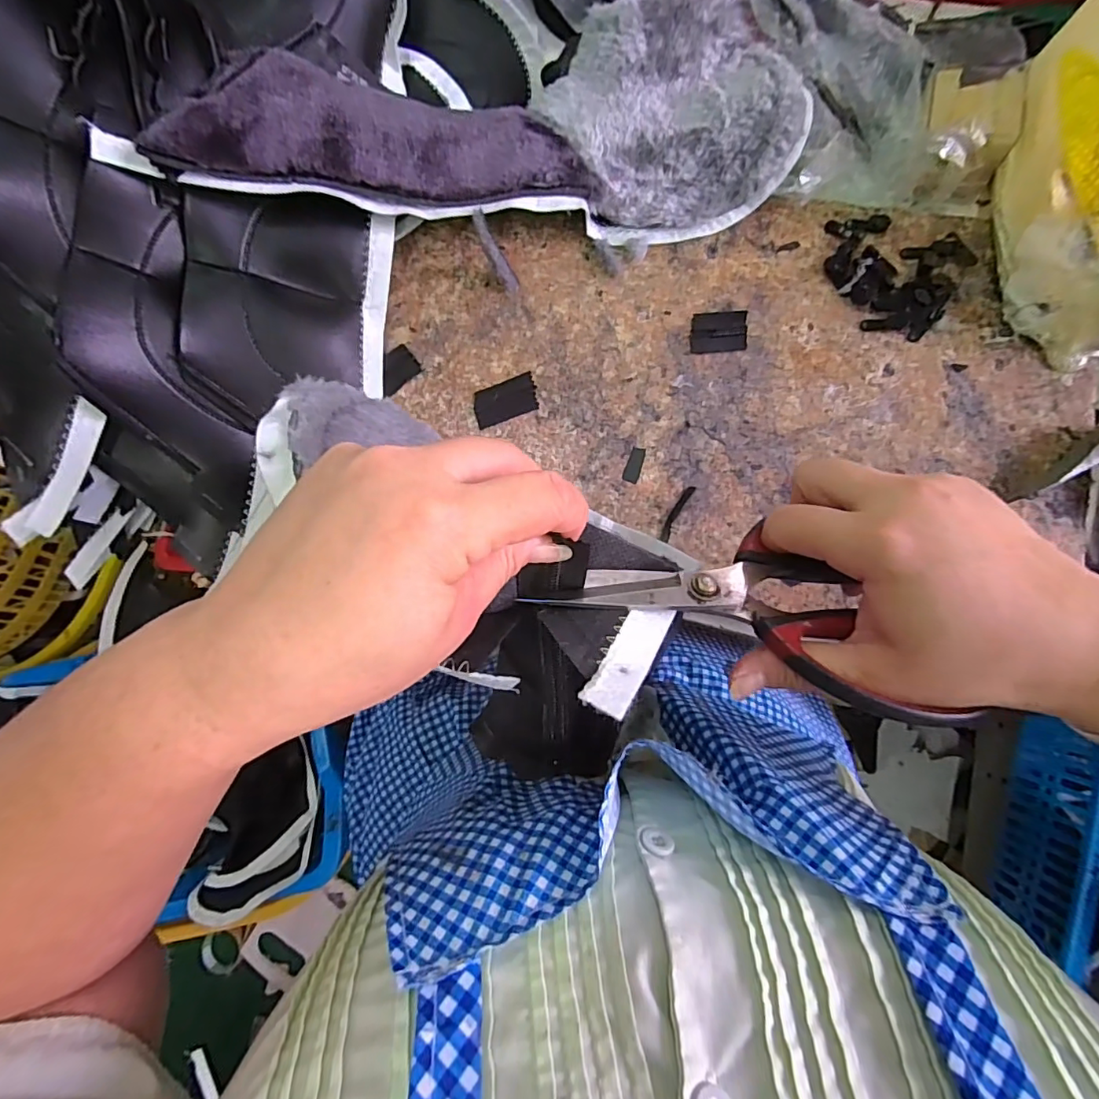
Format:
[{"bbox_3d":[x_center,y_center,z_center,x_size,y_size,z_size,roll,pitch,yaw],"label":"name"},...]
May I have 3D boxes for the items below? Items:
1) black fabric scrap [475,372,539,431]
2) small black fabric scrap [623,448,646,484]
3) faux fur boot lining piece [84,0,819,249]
[{"bbox_3d":[-0.031,-0.106,0.378,0.046,0.004,0.028,-20,81,2],"label":"black fabric scrap"},{"bbox_3d":[0.058,-0.058,0.363,0.011,0.004,0.025,21,84,7],"label":"small black fabric scrap"},{"bbox_3d":[-0.028,-0.285,0.356,0.441,0.061,0.160,-12,81,-11],"label":"faux fur boot lining piece"}]

